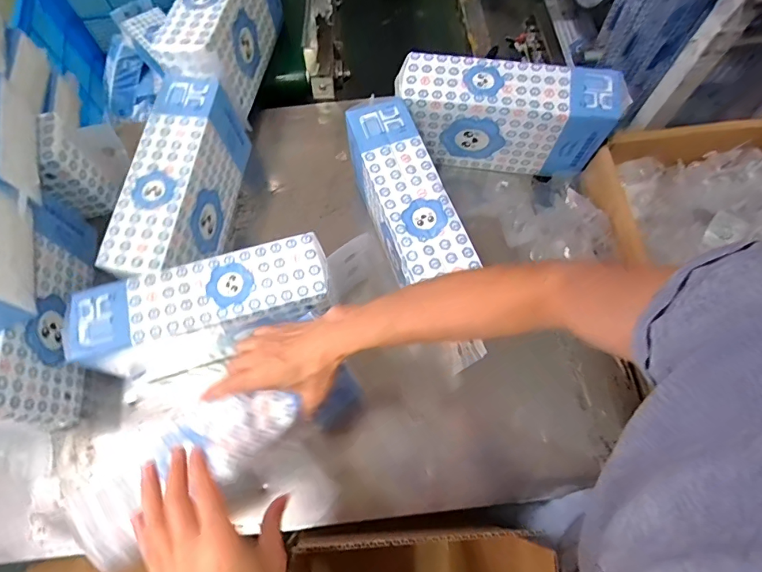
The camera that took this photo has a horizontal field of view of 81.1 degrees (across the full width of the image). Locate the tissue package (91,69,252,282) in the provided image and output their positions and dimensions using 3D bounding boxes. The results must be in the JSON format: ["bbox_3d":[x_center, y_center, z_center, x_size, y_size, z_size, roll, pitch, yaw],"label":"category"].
[{"bbox_3d":[-0.309,-0.149,0.708,0.099,0.152,0.340,4,69,2],"label":"tissue package"}]

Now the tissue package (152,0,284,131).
[{"bbox_3d":[-0.286,-0.481,0.816,0.114,0.180,0.369,4,69,2],"label":"tissue package"}]

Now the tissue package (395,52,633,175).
[{"bbox_3d":[0.200,-0.276,0.747,0.341,0.160,0.103,8,69,4],"label":"tissue package"}]

